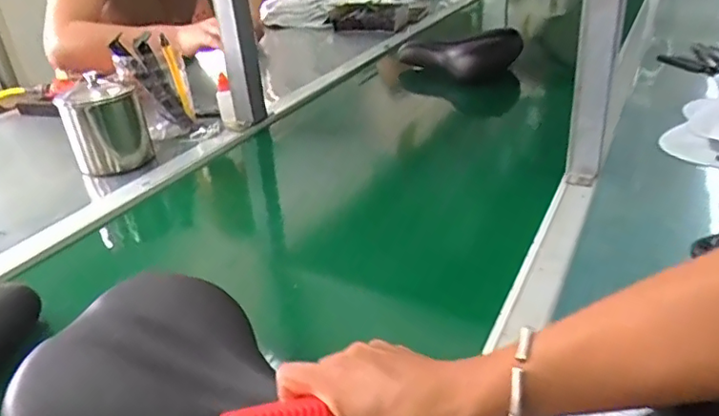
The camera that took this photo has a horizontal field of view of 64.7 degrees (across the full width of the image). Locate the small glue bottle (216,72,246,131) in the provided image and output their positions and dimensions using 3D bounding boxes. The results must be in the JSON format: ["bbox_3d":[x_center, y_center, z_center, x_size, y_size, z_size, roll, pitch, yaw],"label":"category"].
[{"bbox_3d":[-0.221,-0.174,0.951,0.026,0.097,0.044,-17,0,-21],"label":"small glue bottle"}]

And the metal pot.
[{"bbox_3d":[-0.382,-0.127,0.848,0.106,0.118,0.098,-20,33,-26],"label":"metal pot"}]

